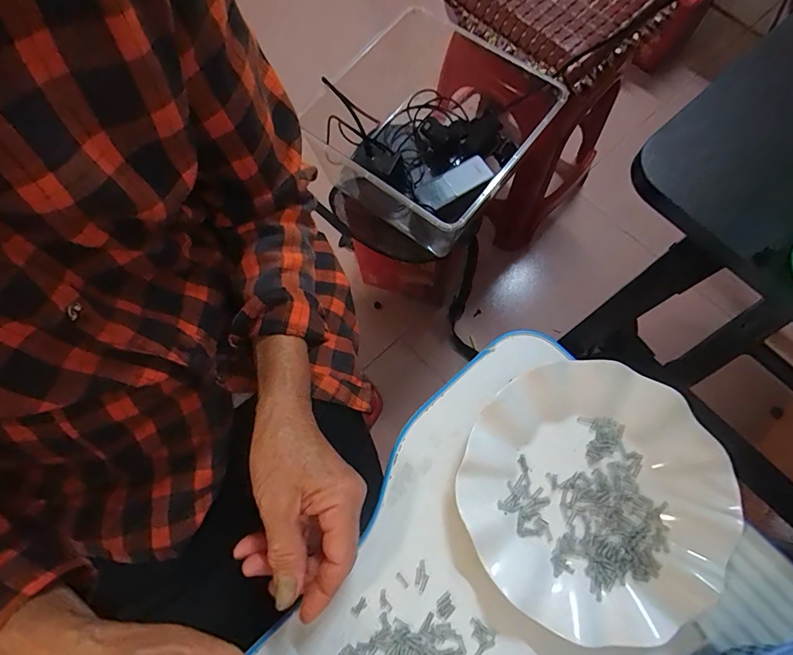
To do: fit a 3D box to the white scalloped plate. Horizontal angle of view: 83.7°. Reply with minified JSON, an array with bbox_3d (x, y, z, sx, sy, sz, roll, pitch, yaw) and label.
[{"bbox_3d":[0.139,0.116,0.315,0.177,0.021,0.175,-1,71,2],"label":"white scalloped plate"}]

